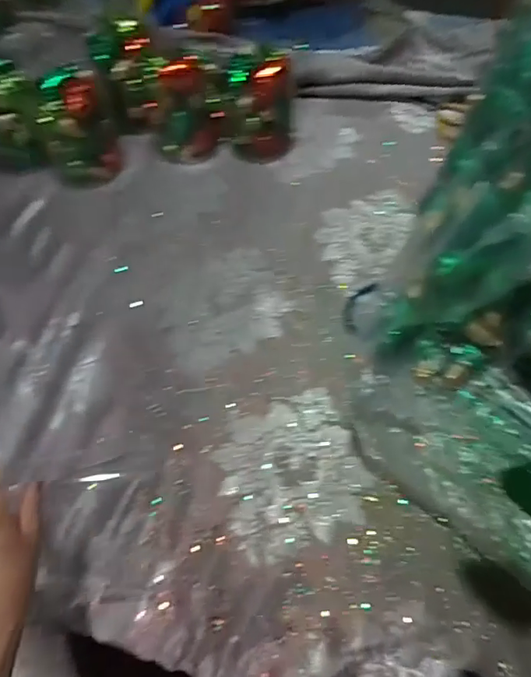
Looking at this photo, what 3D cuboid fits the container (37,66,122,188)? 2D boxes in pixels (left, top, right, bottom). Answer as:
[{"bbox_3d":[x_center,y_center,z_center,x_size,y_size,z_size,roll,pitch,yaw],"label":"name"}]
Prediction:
[{"bbox_3d":[-0.303,-0.337,0.807,0.113,0.144,0.107,-14,61,-5],"label":"container"}]

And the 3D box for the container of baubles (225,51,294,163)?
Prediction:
[{"bbox_3d":[-0.007,-0.361,0.803,0.111,0.144,0.127,-1,61,2],"label":"container of baubles"}]

